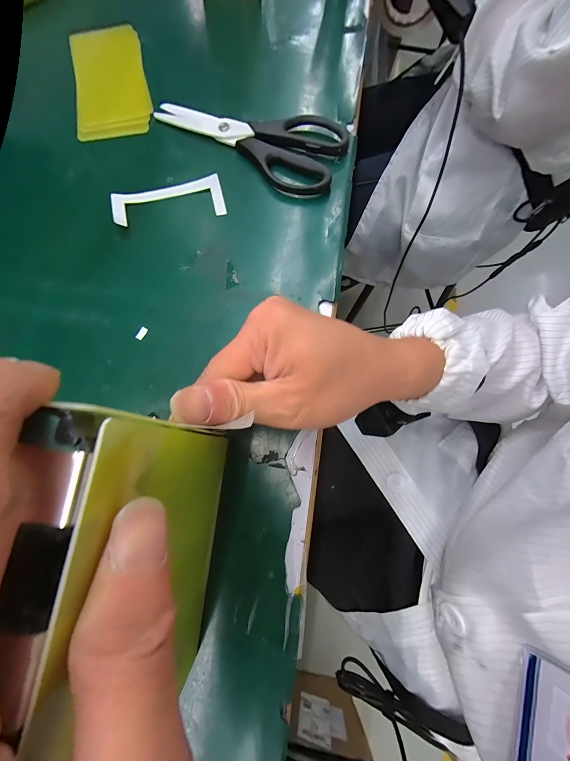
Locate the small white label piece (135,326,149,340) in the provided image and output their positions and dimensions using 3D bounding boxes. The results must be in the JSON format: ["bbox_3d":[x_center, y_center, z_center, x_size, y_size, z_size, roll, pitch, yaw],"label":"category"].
[{"bbox_3d":[-0.115,-0.038,0.224,0.006,0.004,0.011,29,77,-4],"label":"small white label piece"}]

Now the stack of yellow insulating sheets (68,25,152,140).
[{"bbox_3d":[-0.178,-0.308,0.283,0.071,0.011,0.136,-10,77,-4],"label":"stack of yellow insulating sheets"}]

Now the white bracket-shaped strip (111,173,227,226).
[{"bbox_3d":[-0.105,-0.161,0.249,0.097,0.009,0.037,-13,78,-5],"label":"white bracket-shaped strip"}]

